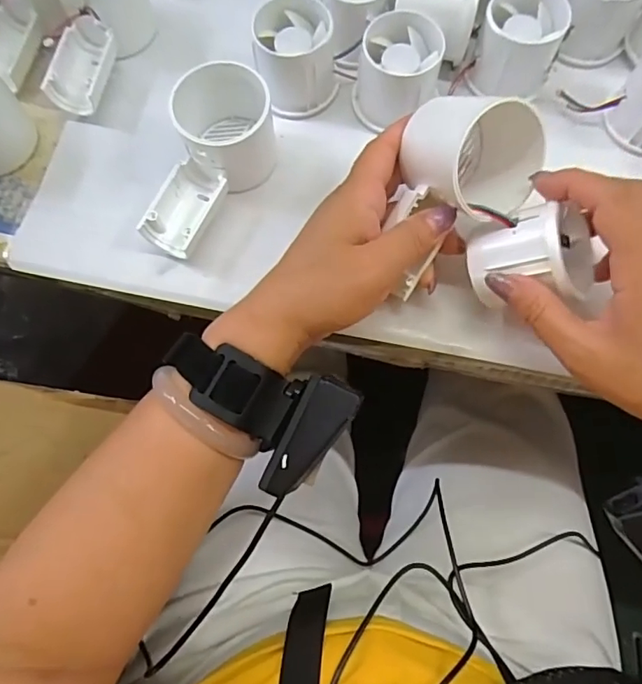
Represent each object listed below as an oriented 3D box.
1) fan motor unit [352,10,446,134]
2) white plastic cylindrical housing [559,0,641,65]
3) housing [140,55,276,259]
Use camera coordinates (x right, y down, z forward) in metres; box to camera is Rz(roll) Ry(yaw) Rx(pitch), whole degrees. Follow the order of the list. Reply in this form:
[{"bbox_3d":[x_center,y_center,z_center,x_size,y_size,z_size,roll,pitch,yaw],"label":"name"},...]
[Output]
[{"bbox_3d":[0.051,-0.177,0.347,0.054,0.044,0.056,9,74,4],"label":"fan motor unit"},{"bbox_3d":[0.189,-0.225,0.354,0.049,0.048,0.055,24,75,8],"label":"white plastic cylindrical housing"},{"bbox_3d":[-0.067,-0.116,0.334,0.064,0.047,0.126,10,74,4],"label":"housing"}]

